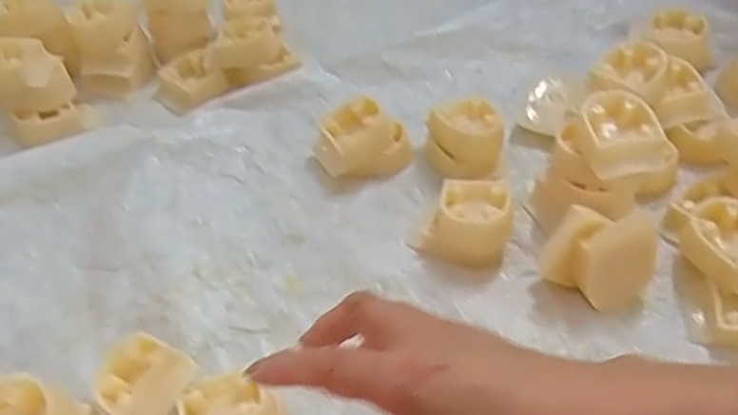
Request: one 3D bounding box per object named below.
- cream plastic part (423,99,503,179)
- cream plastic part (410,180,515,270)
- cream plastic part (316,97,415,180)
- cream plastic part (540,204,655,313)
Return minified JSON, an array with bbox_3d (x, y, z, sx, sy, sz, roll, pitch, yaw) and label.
[{"bbox_3d":[0.071,-0.050,0.523,0.055,0.035,0.053,-3,46,1],"label":"cream plastic part"},{"bbox_3d":[0.063,0.008,0.463,0.064,0.037,0.052,9,48,12],"label":"cream plastic part"},{"bbox_3d":[-0.004,-0.052,0.525,0.069,0.039,0.049,-7,46,-3],"label":"cream plastic part"},{"bbox_3d":[0.141,0.030,0.425,0.062,0.050,0.043,21,51,22],"label":"cream plastic part"}]

